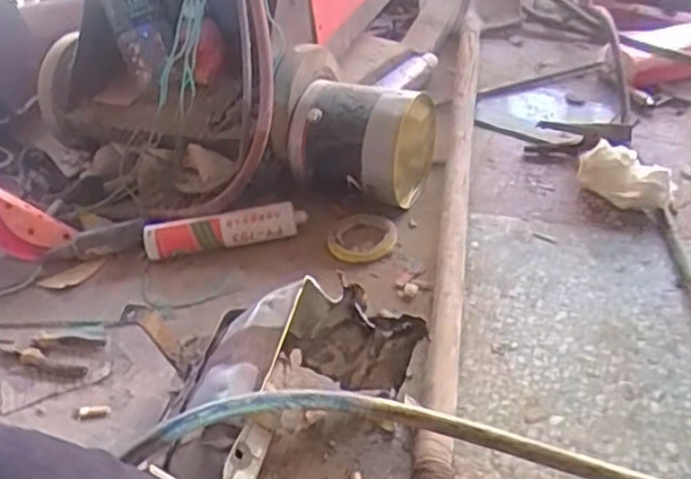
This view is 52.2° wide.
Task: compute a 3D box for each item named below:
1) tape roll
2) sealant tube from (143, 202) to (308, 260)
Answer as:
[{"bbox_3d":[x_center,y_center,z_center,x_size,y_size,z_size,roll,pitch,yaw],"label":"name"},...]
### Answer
[{"bbox_3d":[0.023,-0.004,0.940,0.092,0.013,0.092,-5,39,4],"label":"tape roll"},{"bbox_3d":[-0.165,-0.012,0.964,0.220,0.045,0.040,-11,39,-3],"label":"sealant tube"}]

